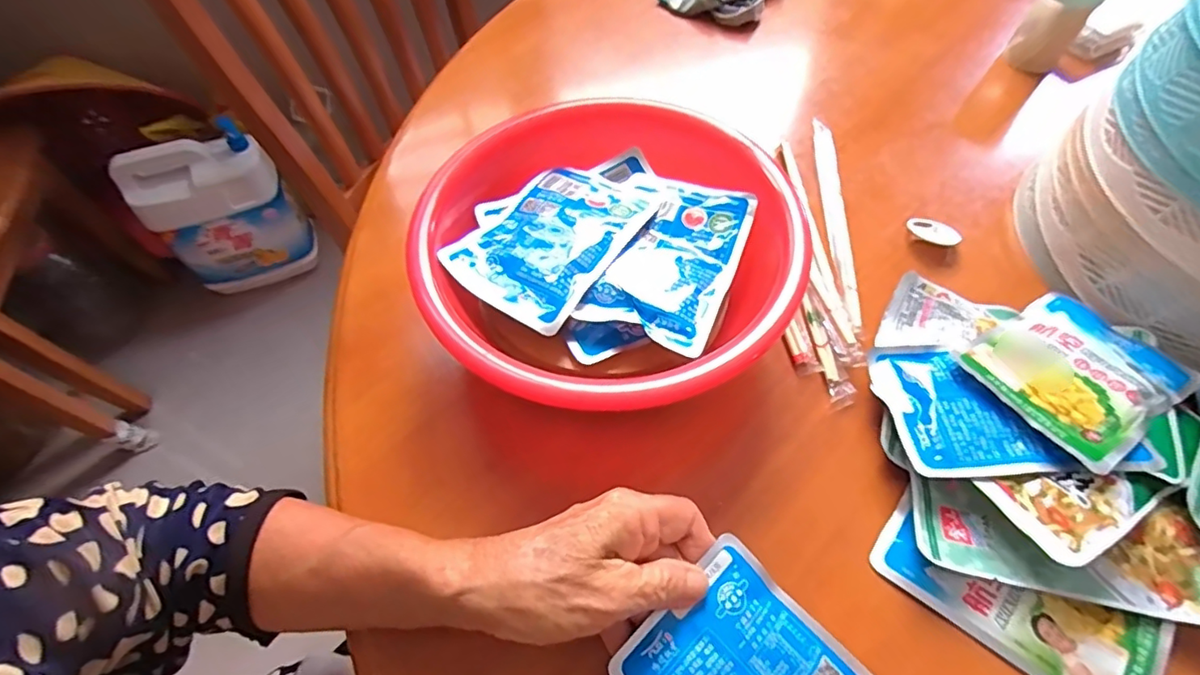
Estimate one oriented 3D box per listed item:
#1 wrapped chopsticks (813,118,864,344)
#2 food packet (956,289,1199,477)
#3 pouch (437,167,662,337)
[{"bbox_3d":[0.179,-0.092,0.425,0.017,0.007,0.216,5,57,2],"label":"wrapped chopsticks"},{"bbox_3d":[0.274,0.015,0.318,0.119,0.015,0.085,-26,62,-17],"label":"food packet"},{"bbox_3d":[-0.029,-0.066,0.358,0.088,0.014,0.125,29,61,16],"label":"pouch"}]

